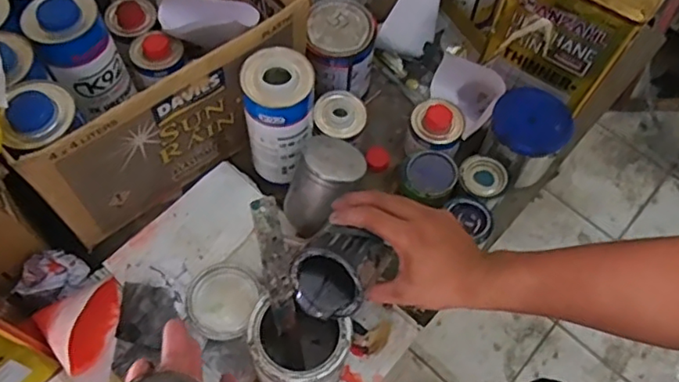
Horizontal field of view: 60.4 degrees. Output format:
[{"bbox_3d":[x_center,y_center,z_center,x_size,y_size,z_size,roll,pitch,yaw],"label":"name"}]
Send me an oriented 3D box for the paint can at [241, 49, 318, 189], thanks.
[{"bbox_3d":[-0.073,-0.087,0.730,0.080,0.176,0.081,1,63,-3],"label":"paint can"}]

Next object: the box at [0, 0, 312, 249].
[{"bbox_3d":[-0.291,-0.209,0.773,0.355,0.209,0.382,-35,70,-19],"label":"box"}]

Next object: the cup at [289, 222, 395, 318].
[{"bbox_3d":[-0.003,0.069,0.542,0.076,0.076,0.071,51,46,-11],"label":"cup"}]

